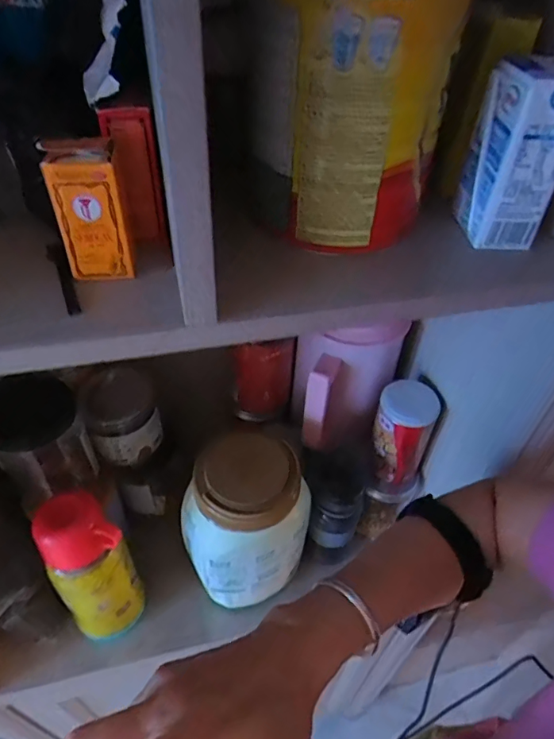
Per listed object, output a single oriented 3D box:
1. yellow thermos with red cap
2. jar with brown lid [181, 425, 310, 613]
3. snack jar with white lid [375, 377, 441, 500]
[{"bbox_3d":[-0.190,0.211,0.508,0.073,0.196,0.062,-19,48,-21],"label":"yellow thermos with red cap"},{"bbox_3d":[-0.031,0.174,0.538,0.119,0.198,0.109,2,44,-2],"label":"jar with brown lid"},{"bbox_3d":[0.145,0.082,0.572,0.062,0.129,0.062,18,46,15],"label":"snack jar with white lid"}]

